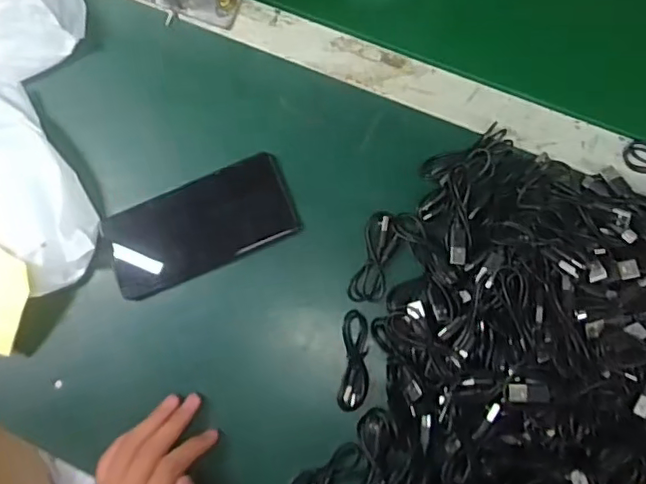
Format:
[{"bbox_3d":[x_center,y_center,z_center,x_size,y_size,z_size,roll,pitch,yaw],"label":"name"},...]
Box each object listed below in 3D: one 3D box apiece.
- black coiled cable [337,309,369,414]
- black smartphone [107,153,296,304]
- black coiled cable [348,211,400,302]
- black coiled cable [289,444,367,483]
[{"bbox_3d":[0.026,0.097,0.481,0.023,0.013,0.079,3,84,8],"label":"black coiled cable"},{"bbox_3d":[-0.104,-0.014,0.498,0.159,0.007,0.074,-23,94,0],"label":"black smartphone"},{"bbox_3d":[0.044,0.012,0.485,0.029,0.012,0.076,16,86,9],"label":"black coiled cable"},{"bbox_3d":[0.003,0.189,0.469,0.071,0.008,0.026,-33,81,3],"label":"black coiled cable"}]

